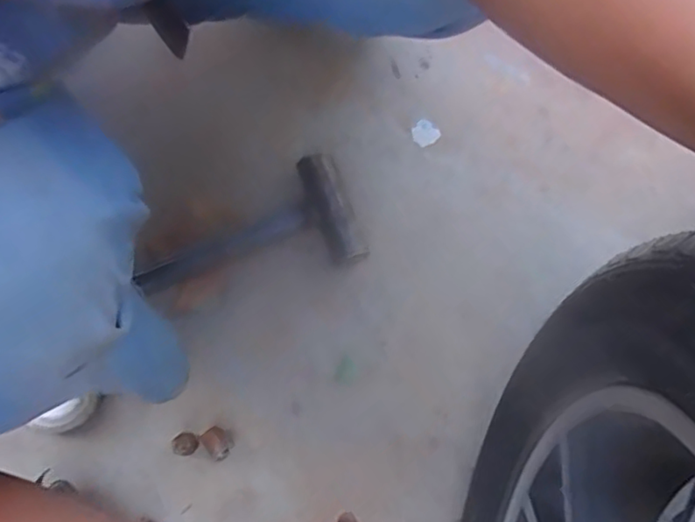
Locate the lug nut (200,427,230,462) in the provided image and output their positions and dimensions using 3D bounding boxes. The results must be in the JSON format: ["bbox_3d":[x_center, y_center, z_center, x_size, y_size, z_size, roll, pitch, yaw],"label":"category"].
[{"bbox_3d":[-0.125,0.177,0.596,0.022,0.021,0.031,-40,77,-11],"label":"lug nut"}]

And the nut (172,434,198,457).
[{"bbox_3d":[-0.154,0.176,0.589,0.020,0.030,0.021,0,73,-1],"label":"nut"}]

